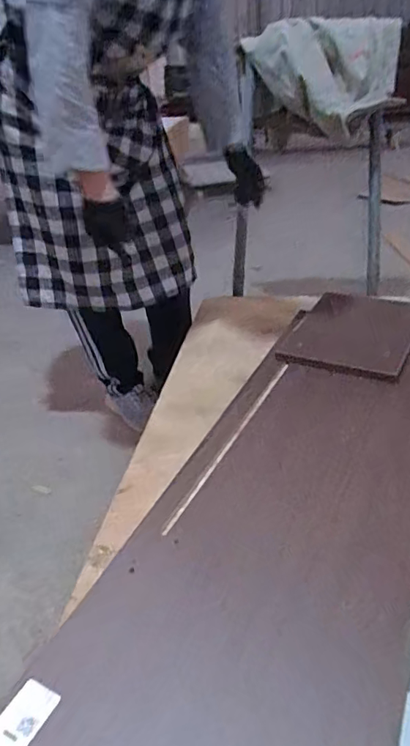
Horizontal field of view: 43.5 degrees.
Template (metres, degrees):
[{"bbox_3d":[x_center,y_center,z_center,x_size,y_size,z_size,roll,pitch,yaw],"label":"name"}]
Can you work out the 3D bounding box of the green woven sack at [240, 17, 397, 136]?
[{"bbox_3d":[0.338,-0.906,1.551,0.453,0.267,0.370,6,33,13],"label":"green woven sack"}]

